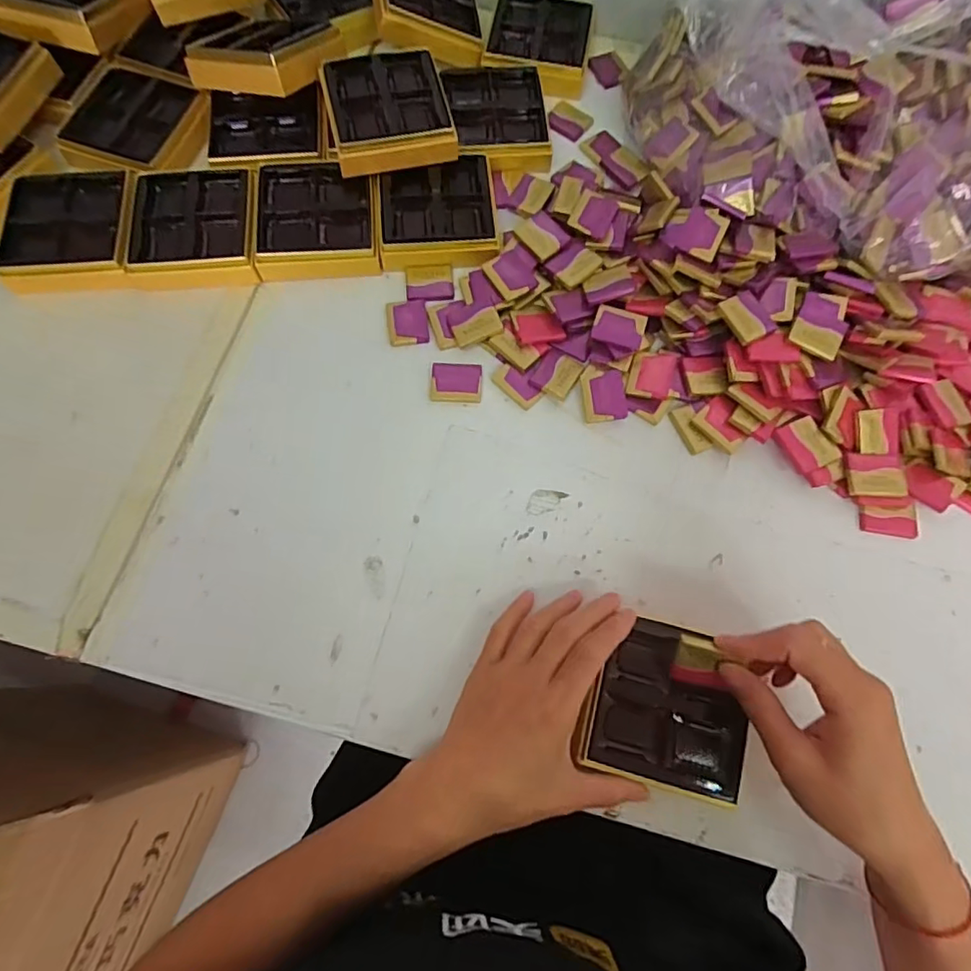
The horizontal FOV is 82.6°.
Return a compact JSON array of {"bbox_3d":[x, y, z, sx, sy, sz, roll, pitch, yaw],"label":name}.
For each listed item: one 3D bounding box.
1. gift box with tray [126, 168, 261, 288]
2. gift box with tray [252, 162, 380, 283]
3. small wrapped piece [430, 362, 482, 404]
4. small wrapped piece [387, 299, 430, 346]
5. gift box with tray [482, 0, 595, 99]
[{"bbox_3d":[-0.235,-0.212,0.449,0.095,0.019,0.103,-5,72,-3],"label":"gift box with tray"},{"bbox_3d":[-0.138,-0.221,0.458,0.099,0.020,0.096,-4,72,-3],"label":"gift box with tray"},{"bbox_3d":[-0.022,-0.081,0.429,0.039,0.004,0.033,3,71,0],"label":"small wrapped piece"},{"bbox_3d":[-0.062,-0.132,0.444,0.031,0.004,0.040,-7,72,-4],"label":"small wrapped piece"},{"bbox_3d":[0.053,-0.427,0.531,0.096,0.021,0.109,11,72,2],"label":"gift box with tray"}]

